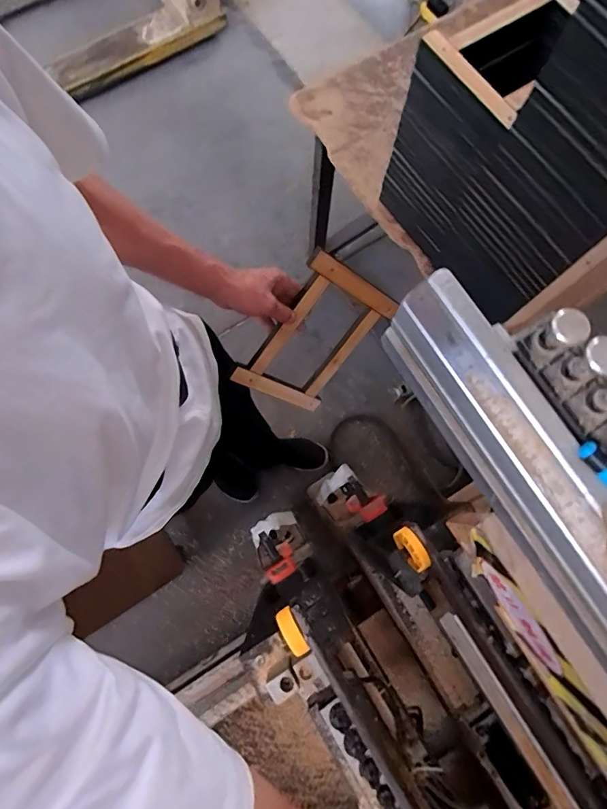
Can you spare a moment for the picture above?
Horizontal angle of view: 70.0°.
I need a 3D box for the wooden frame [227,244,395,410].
[{"bbox_3d":[0.018,-0.103,0.696,0.238,0.178,0.032,-53,40,20],"label":"wooden frame"}]

